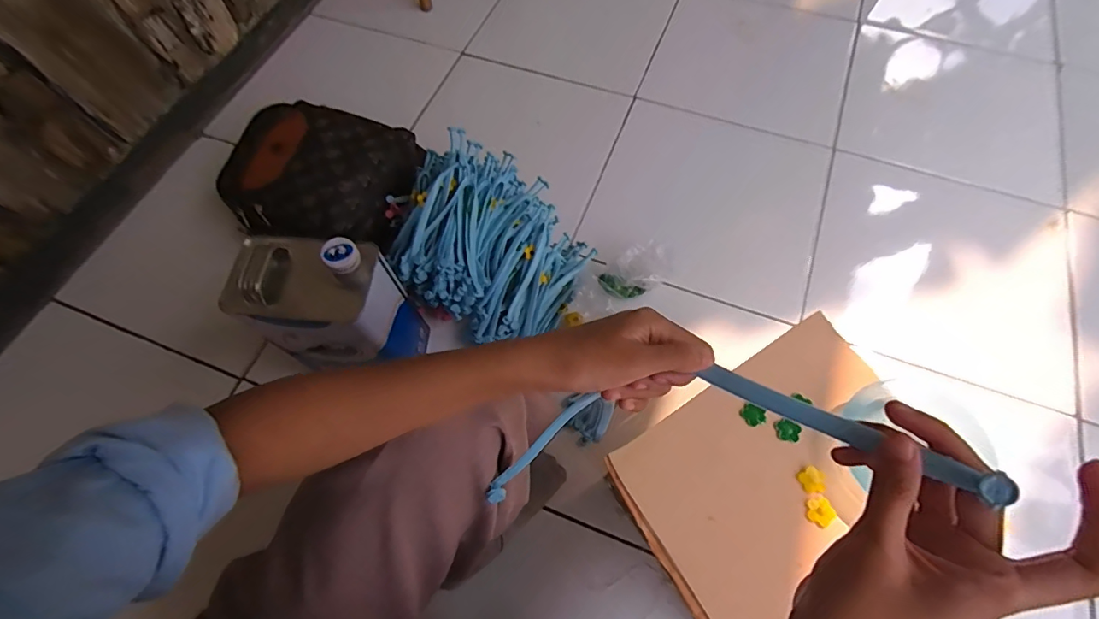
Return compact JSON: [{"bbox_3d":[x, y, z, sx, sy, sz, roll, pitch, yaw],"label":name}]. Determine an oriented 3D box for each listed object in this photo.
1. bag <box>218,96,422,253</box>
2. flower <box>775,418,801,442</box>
[{"bbox_3d":[-0.381,-0.211,0.800,0.306,0.127,0.218,6,65,4],"label":"bag"},{"bbox_3d":[0.231,0.116,0.465,0.021,0.004,0.021,6,65,4],"label":"flower"}]

